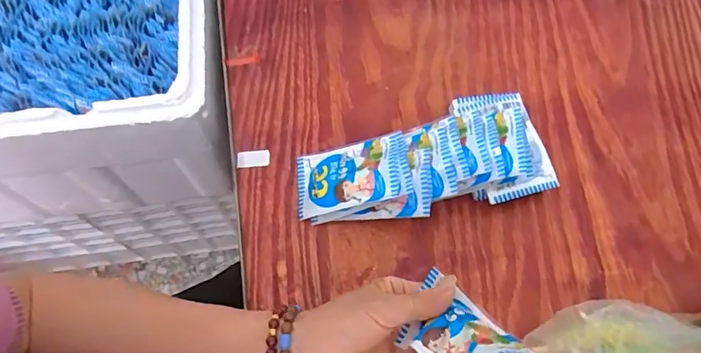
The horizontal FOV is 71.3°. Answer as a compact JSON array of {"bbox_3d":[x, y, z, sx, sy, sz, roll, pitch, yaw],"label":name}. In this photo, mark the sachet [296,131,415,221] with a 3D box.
[{"bbox_3d":[-0.001,-0.001,0.460,0.111,0.014,0.066,-15,59,22],"label":"sachet"}]

